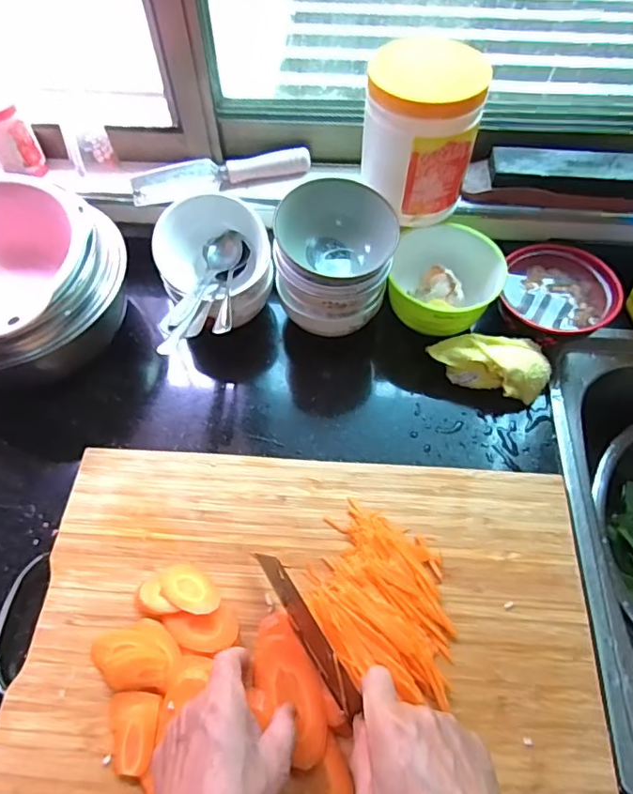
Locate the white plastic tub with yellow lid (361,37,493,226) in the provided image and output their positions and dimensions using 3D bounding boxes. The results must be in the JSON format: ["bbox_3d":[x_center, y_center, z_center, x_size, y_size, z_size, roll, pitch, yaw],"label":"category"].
[{"bbox_3d":[0.098,-0.255,0.504,0.104,0.137,0.098,1,63,-1],"label":"white plastic tub with yellow lid"}]

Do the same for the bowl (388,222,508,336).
[{"bbox_3d":[0.135,-0.120,0.562,0.110,0.062,0.120,0,60,0],"label":"bowl"}]

